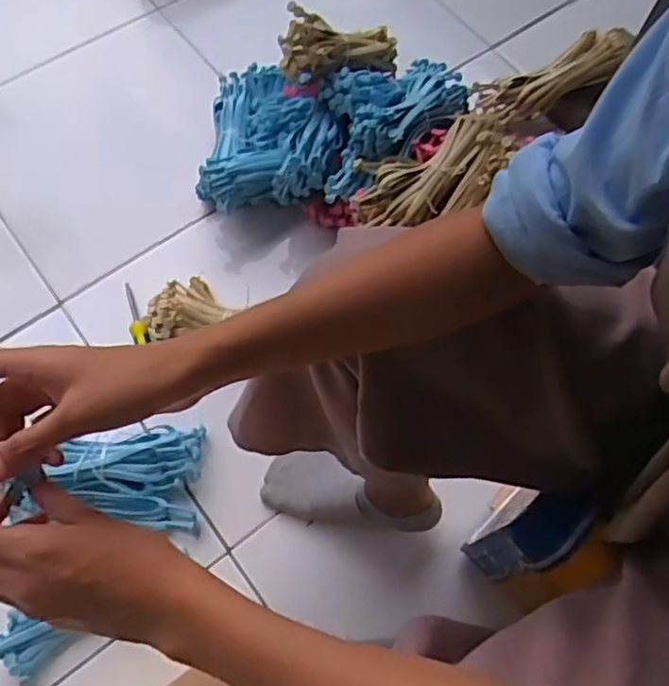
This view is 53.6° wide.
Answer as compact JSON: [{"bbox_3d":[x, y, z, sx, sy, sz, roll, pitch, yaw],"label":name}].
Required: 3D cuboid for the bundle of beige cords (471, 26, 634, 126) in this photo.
[{"bbox_3d":[0.325,-0.393,0.985,0.225,0.046,0.064,-23,68,14],"label":"bundle of beige cords"}]

